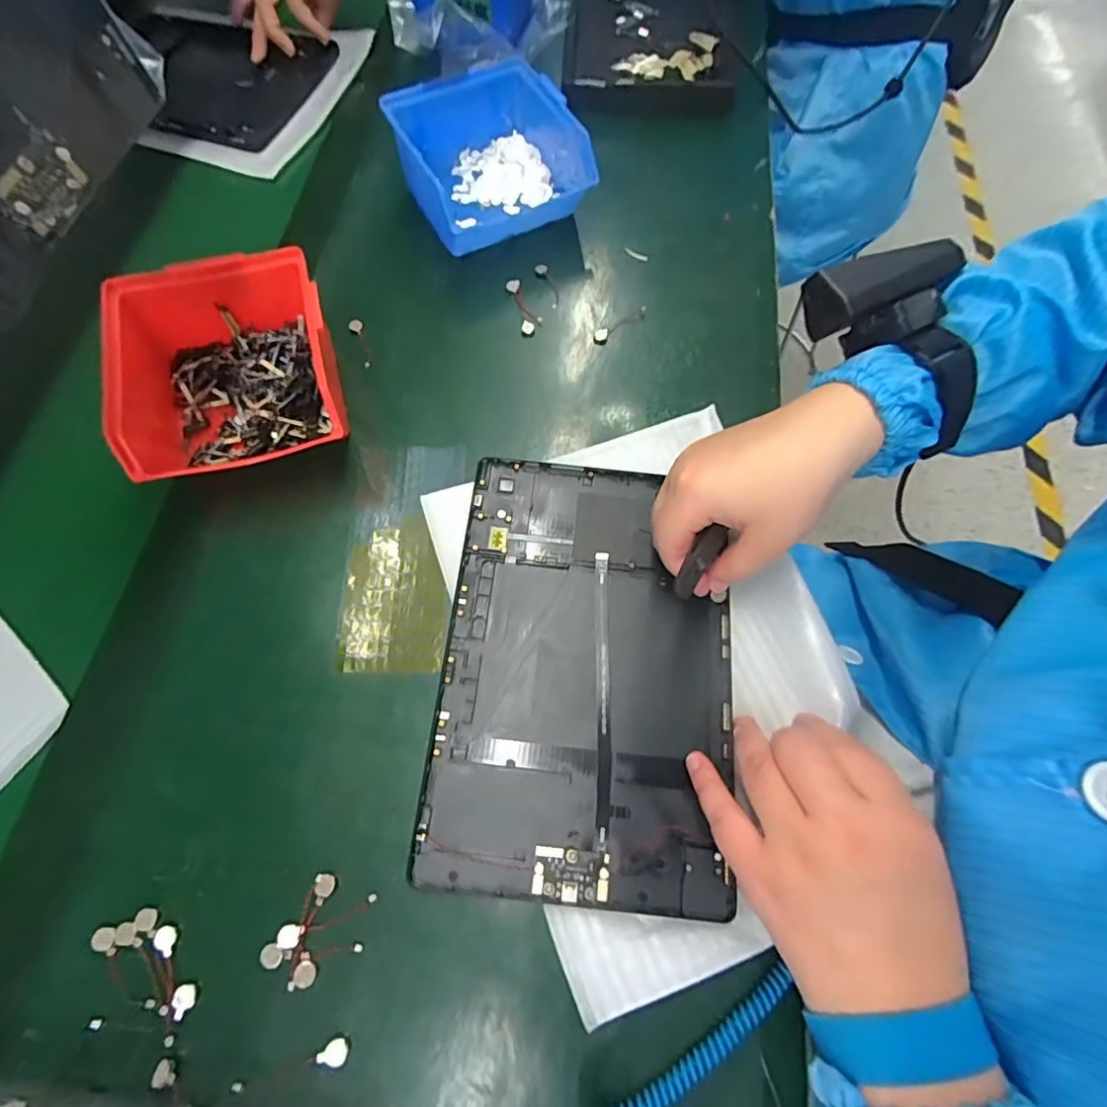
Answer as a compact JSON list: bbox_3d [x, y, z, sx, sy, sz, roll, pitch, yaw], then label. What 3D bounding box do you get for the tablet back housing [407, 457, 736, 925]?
[{"bbox_3d":[0.019,0.057,0.317,0.152,0.008,0.234,5,67,3],"label":"tablet back housing"}]

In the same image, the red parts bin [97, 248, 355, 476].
[{"bbox_3d":[-0.203,-0.111,0.363,0.134,0.067,0.139,-18,69,-6],"label":"red parts bin"}]

